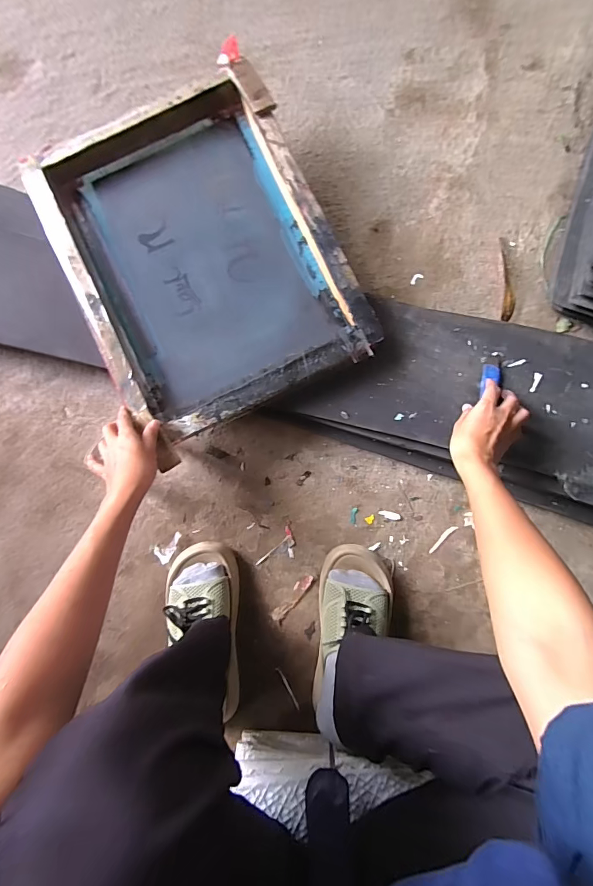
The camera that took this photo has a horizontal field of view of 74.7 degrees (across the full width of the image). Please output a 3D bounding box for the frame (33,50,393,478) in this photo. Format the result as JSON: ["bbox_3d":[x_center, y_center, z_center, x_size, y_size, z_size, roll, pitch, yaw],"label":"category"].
[{"bbox_3d":[-0.134,-0.253,0.550,0.347,0.056,0.448,-25,85,-1],"label":"frame"}]

